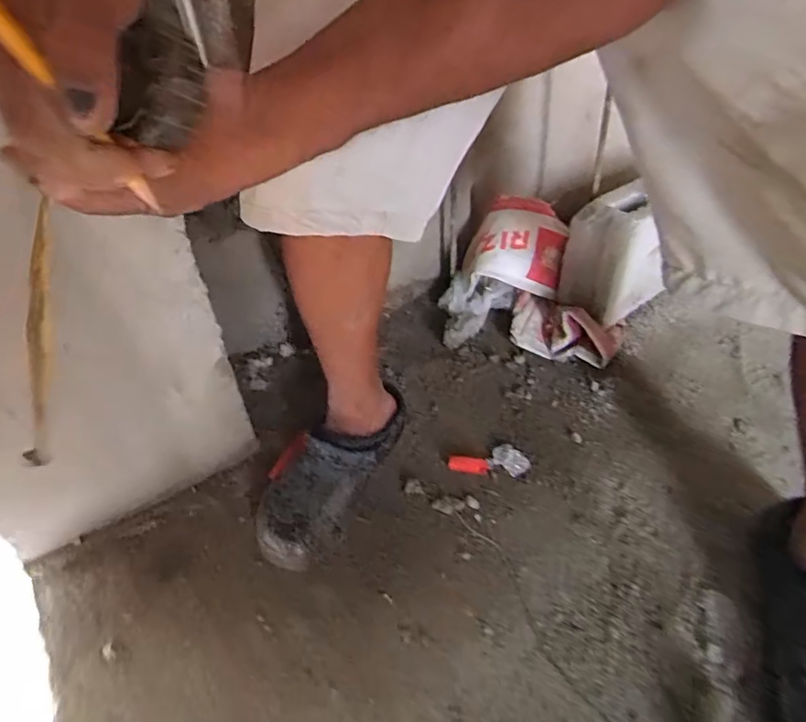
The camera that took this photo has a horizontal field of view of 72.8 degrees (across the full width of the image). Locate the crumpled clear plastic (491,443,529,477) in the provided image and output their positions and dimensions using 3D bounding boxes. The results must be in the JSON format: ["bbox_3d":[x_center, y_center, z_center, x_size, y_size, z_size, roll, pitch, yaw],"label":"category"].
[{"bbox_3d":[0.145,0.134,0.744,0.034,0.013,0.051,-35,54,-29],"label":"crumpled clear plastic"}]

